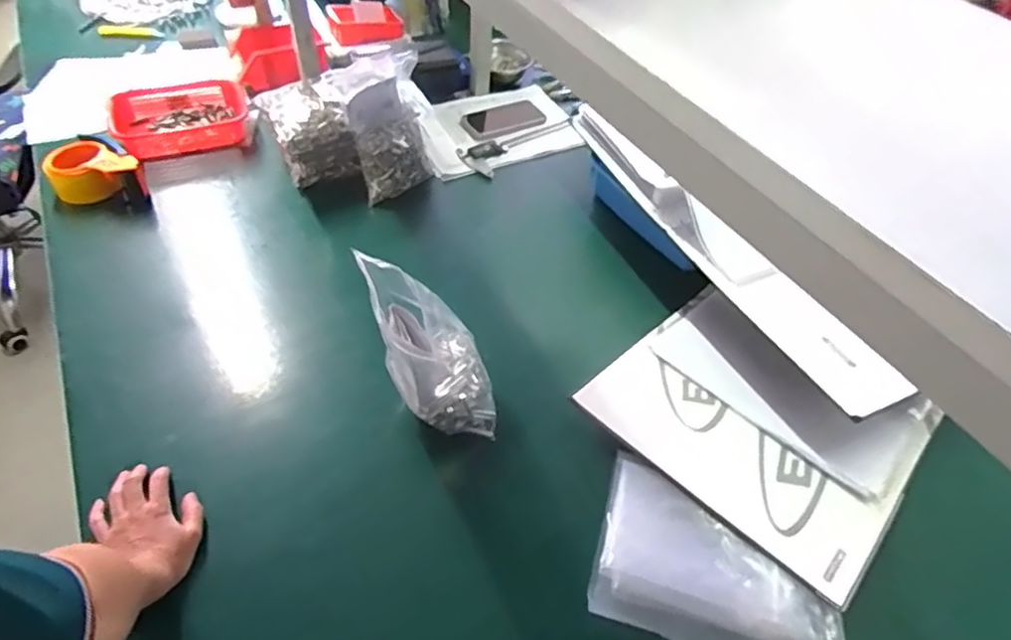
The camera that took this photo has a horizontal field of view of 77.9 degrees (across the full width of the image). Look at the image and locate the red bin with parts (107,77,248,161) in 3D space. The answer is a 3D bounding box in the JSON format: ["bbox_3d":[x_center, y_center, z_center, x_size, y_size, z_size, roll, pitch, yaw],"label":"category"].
[{"bbox_3d":[-0.563,-0.353,1.099,0.222,0.052,0.162,-22,54,-22],"label":"red bin with parts"}]

